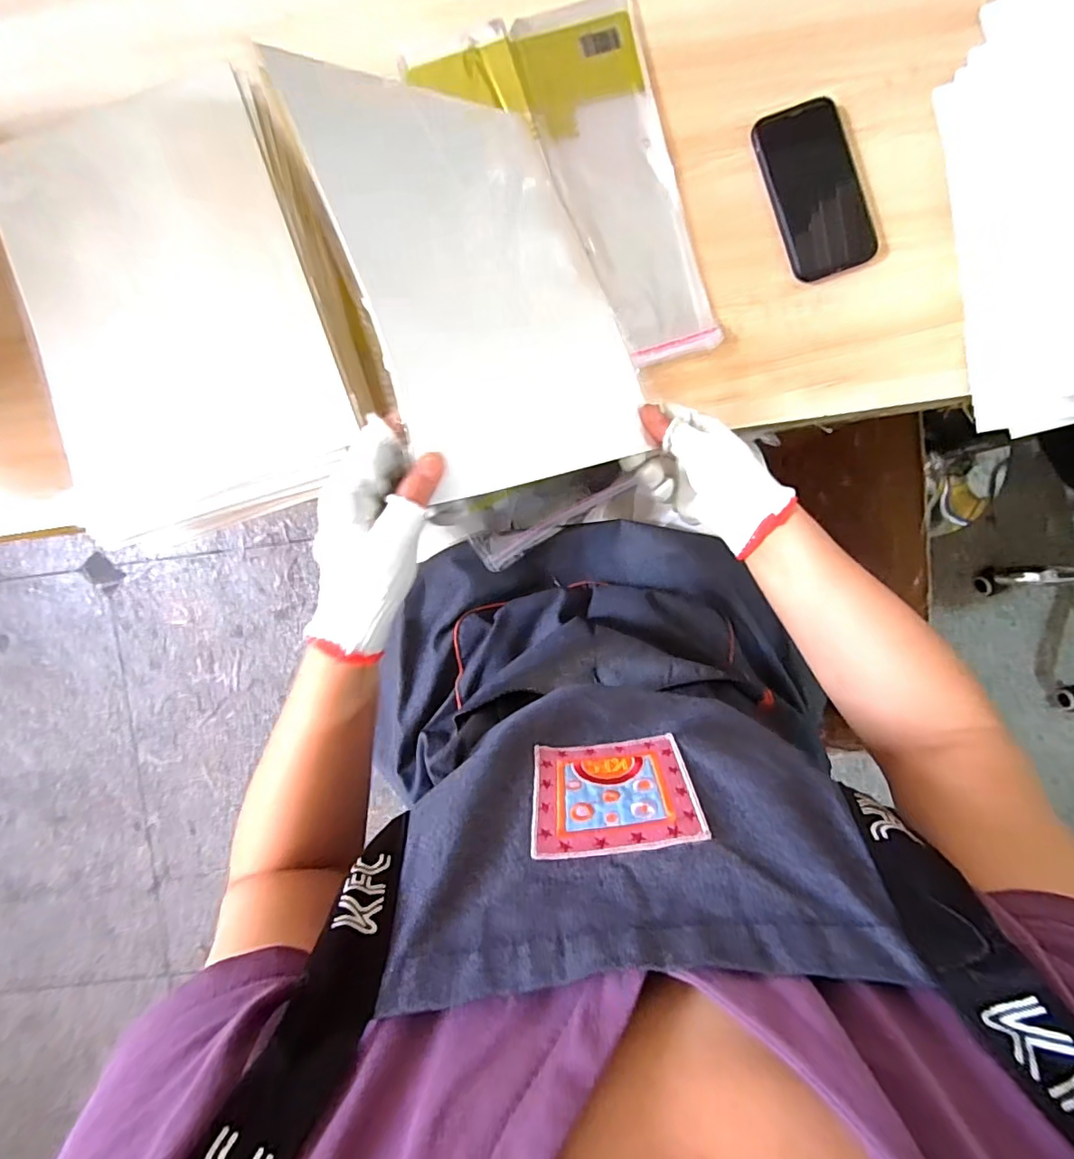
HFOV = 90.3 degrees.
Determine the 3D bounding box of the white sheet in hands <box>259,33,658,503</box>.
[{"bbox_3d":[-0.030,-0.212,0.394,0.196,0.034,0.279,-27,100,-25],"label":"white sheet in hands"}]

